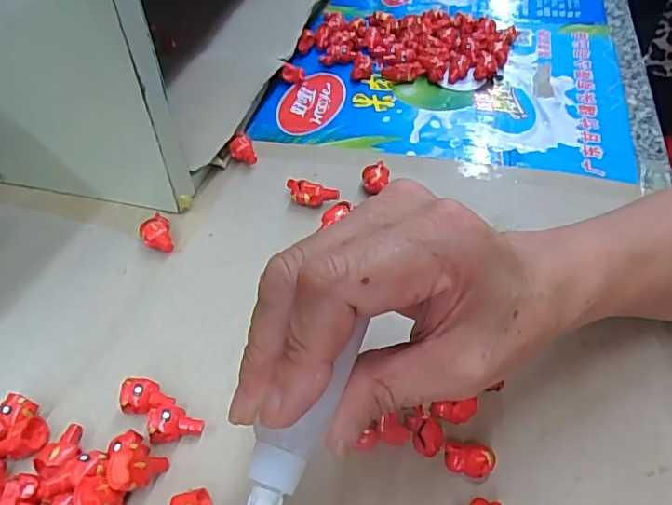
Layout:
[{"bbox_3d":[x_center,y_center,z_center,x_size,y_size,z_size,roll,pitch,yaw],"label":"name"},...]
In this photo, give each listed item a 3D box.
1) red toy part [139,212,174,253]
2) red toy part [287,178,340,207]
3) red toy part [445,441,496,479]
[{"bbox_3d":[-0.115,-0.011,0.346,0.018,0.012,0.028,-18,48,-15],"label":"red toy part"},{"bbox_3d":[-0.018,-0.039,0.362,0.038,0.014,0.015,15,49,16],"label":"red toy part"},{"bbox_3d":[0.058,0.090,0.235,0.020,0.012,0.011,10,47,11],"label":"red toy part"}]

